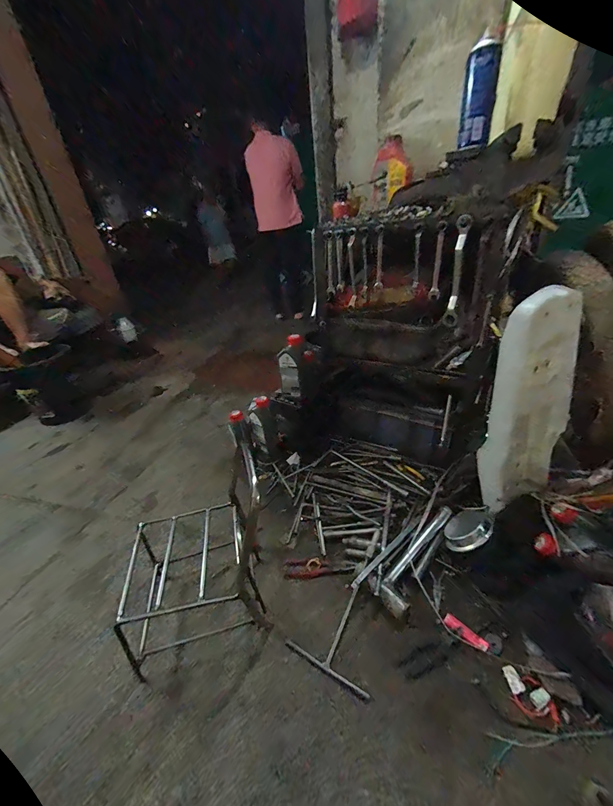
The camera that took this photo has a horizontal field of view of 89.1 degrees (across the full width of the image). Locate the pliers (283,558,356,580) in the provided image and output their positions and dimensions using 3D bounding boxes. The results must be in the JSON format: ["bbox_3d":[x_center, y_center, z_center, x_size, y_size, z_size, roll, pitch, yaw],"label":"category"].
[{"bbox_3d":[0.030,0.438,0.824,0.192,0.012,0.053,-10,30,18],"label":"pliers"}]

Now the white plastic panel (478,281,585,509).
[{"bbox_3d":[0.518,0.002,0.711,0.207,0.479,0.097,-19,34,-19],"label":"white plastic panel"}]

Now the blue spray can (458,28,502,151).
[{"bbox_3d":[0.368,-0.653,0.662,0.053,0.176,0.052,14,38,29],"label":"blue spray can"}]

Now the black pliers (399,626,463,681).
[{"bbox_3d":[0.268,0.520,0.646,0.151,0.015,0.040,-15,33,-13],"label":"black pliers"}]

